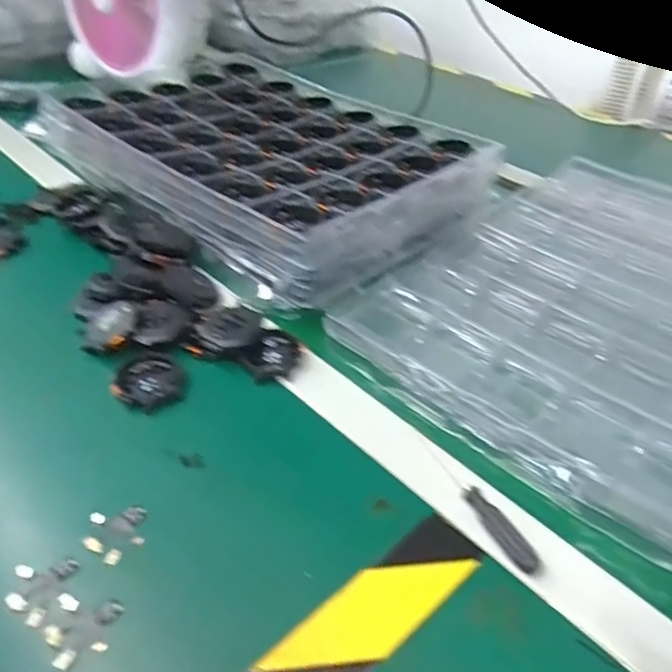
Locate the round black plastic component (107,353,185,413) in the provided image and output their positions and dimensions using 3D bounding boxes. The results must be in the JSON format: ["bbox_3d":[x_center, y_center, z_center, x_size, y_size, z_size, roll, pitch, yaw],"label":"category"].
[{"bbox_3d":[-0.135,0.035,0.445,0.046,0.017,0.057,3,38,2],"label":"round black plastic component"}]

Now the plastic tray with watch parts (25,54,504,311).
[{"bbox_3d":[-0.079,-0.209,0.692,0.318,0.059,0.456,-29,48,-33],"label":"plastic tray with watch parts"}]

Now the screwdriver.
[{"bbox_3d":[0.088,0.100,0.376,0.014,0.008,0.109,-14,41,-19],"label":"screwdriver"}]

